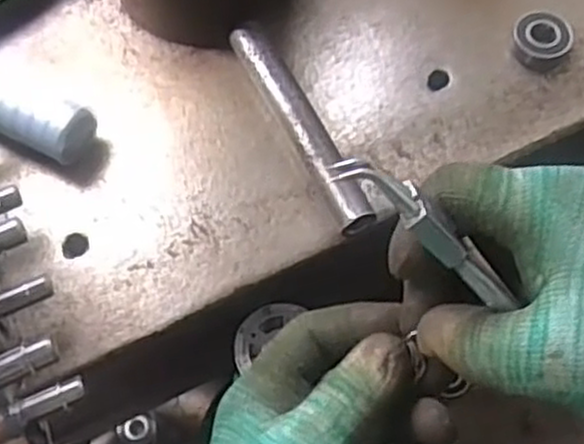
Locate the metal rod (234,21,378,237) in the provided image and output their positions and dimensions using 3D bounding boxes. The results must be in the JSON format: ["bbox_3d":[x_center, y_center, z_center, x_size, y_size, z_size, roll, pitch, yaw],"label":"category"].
[{"bbox_3d":[0.005,-0.051,0.425,0.020,0.020,0.140,-25,67,-10],"label":"metal rod"}]

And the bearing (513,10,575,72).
[{"bbox_3d":[0.147,-0.107,0.452,0.035,0.014,0.032,0,65,1],"label":"bearing"}]

